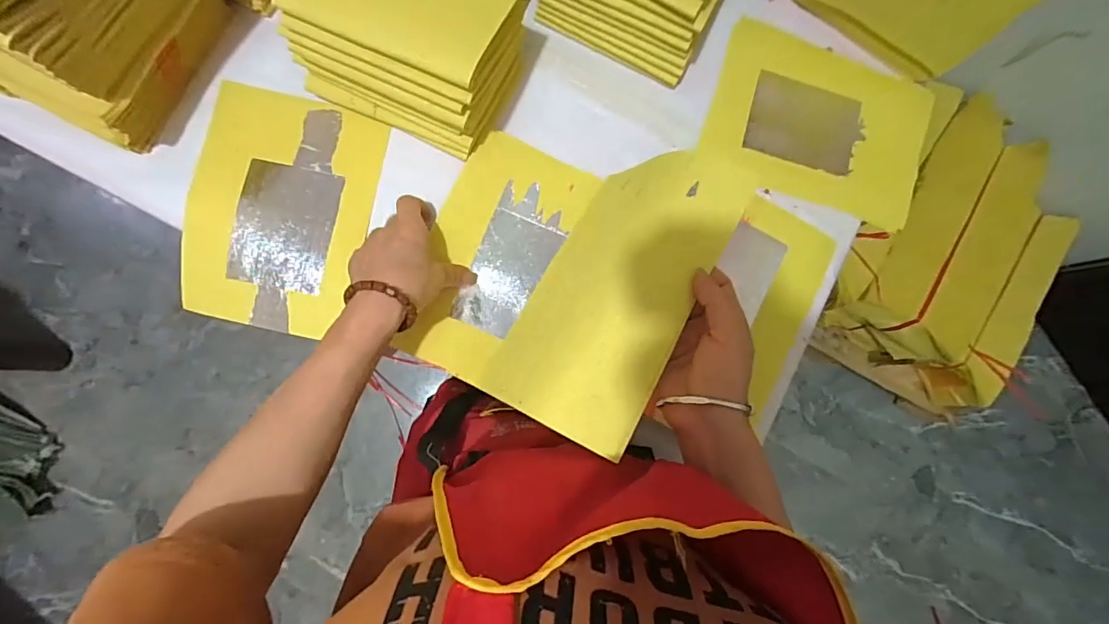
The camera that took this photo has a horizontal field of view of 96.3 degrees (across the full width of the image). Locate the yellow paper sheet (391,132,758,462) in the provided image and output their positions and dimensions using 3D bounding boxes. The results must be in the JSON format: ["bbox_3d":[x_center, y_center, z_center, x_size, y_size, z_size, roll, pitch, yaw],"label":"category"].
[{"bbox_3d":[-0.002,-0.035,0.401,0.212,0.144,0.225,23,83,-2],"label":"yellow paper sheet"}]

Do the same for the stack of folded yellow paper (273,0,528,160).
[{"bbox_3d":[-0.123,-0.233,0.427,0.166,0.099,0.126,24,83,-2],"label":"stack of folded yellow paper"}]

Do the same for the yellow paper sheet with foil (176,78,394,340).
[{"bbox_3d":[-0.252,-0.093,0.463,0.156,0.022,0.213,10,85,-4],"label":"yellow paper sheet with foil"}]

